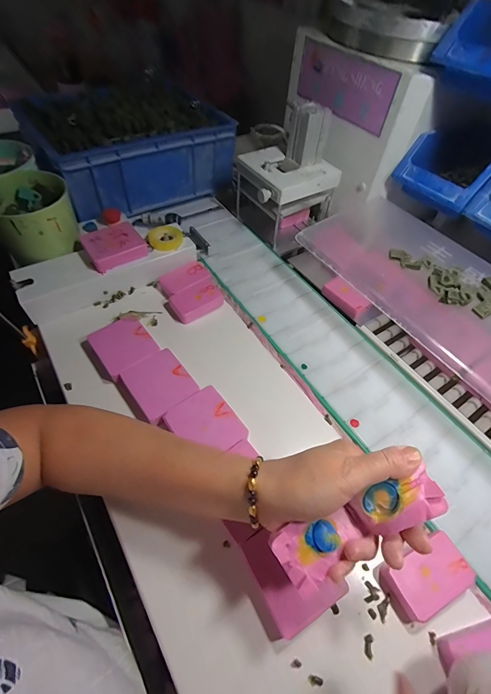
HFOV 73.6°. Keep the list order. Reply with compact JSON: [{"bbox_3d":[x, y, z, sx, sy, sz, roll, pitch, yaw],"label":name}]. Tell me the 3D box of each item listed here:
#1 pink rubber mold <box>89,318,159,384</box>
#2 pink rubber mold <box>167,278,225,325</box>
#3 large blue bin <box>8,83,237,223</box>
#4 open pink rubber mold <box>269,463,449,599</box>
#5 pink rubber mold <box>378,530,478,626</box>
[{"bbox_3d":[-0.160,-0.001,0.433,0.067,0.019,0.081,-32,62,-24],"label":"pink rubber mold"},{"bbox_3d":[-0.071,-0.069,0.486,0.079,0.023,0.048,-36,64,-26],"label":"pink rubber mold"},{"bbox_3d":[-0.235,-0.398,0.637,0.332,0.133,0.285,-30,61,-23],"label":"large blue bin"},{"bbox_3d":[0.084,0.133,0.242,0.124,0.038,0.038,-28,59,1],"label":"open pink rubber mold"},{"bbox_3d":[0.164,0.208,0.299,0.075,0.023,0.044,-21,58,-19],"label":"pink rubber mold"}]

